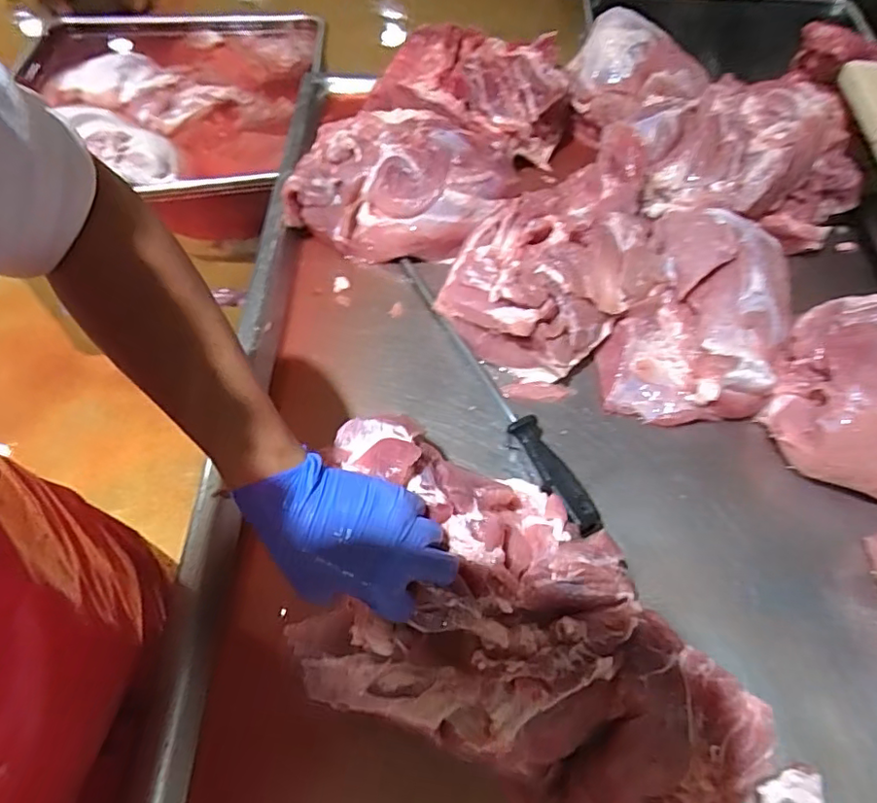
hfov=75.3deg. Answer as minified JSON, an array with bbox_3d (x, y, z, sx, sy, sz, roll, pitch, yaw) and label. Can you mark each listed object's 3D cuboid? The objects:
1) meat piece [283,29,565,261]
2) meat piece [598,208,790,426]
[{"bbox_3d":[-0.003,-0.334,0.747,0.274,0.116,0.349,16,59,11],"label":"meat piece"},{"bbox_3d":[0.278,-0.088,0.595,0.156,0.107,0.230,24,60,16],"label":"meat piece"}]

